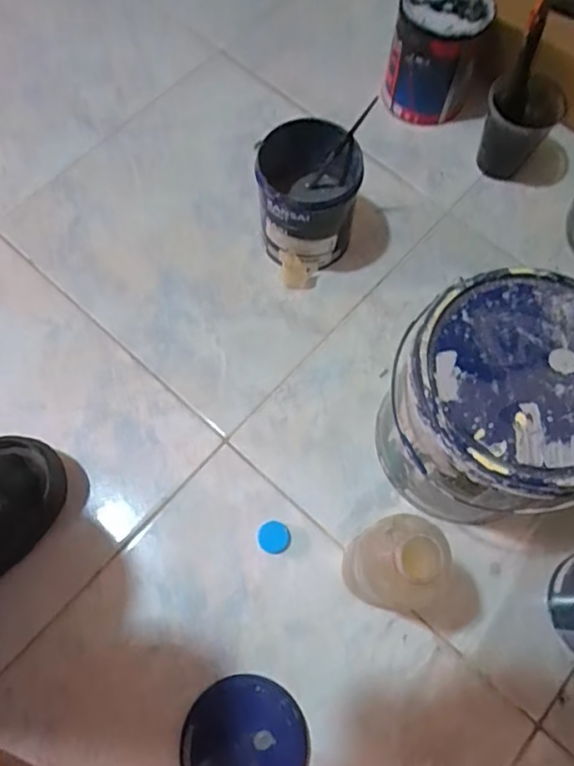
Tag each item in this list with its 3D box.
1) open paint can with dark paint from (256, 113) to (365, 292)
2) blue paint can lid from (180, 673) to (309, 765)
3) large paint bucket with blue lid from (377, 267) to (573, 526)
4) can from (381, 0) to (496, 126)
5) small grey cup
[{"bbox_3d":[0.023,-0.194,0.641,0.102,0.129,0.124,1,69,0],"label":"open paint can with dark paint"},{"bbox_3d":[-0.038,0.321,0.516,0.108,0.016,0.106,-20,71,-8],"label":"blue paint can lid"},{"bbox_3d":[0.182,0.030,0.527,0.167,0.200,0.170,0,69,0],"label":"large paint bucket with blue lid"},{"bbox_3d":[0.182,-0.406,0.729,0.101,0.143,0.096,0,69,0],"label":"can"},{"bbox_3d":[0.277,-0.310,0.706,0.085,0.095,0.073,25,71,9],"label":"small grey cup"}]

